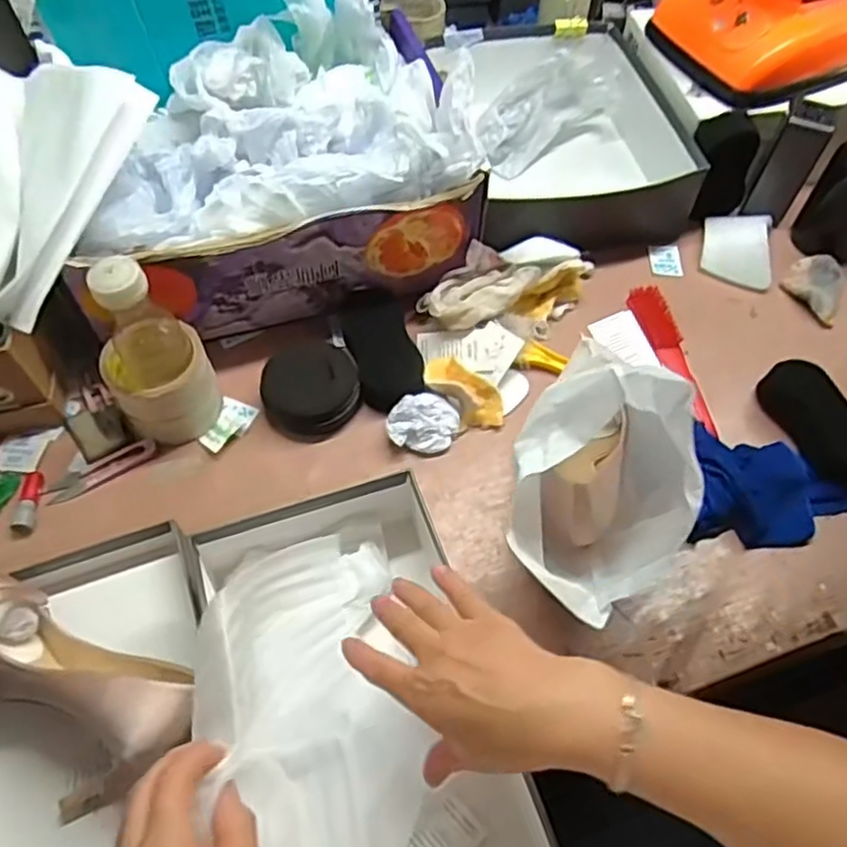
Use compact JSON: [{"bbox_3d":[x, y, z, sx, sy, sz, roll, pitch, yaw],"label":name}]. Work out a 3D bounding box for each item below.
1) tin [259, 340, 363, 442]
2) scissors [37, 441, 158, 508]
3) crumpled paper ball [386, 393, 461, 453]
[{"bbox_3d":[-0.108,-0.035,0.672,0.085,0.042,0.094,41,66,21],"label":"tin"},{"bbox_3d":[-0.297,0.044,0.642,0.101,0.012,0.024,-31,64,-19],"label":"scissors"},{"bbox_3d":[0.001,-0.002,0.661,0.065,0.034,0.052,4,58,1],"label":"crumpled paper ball"}]

